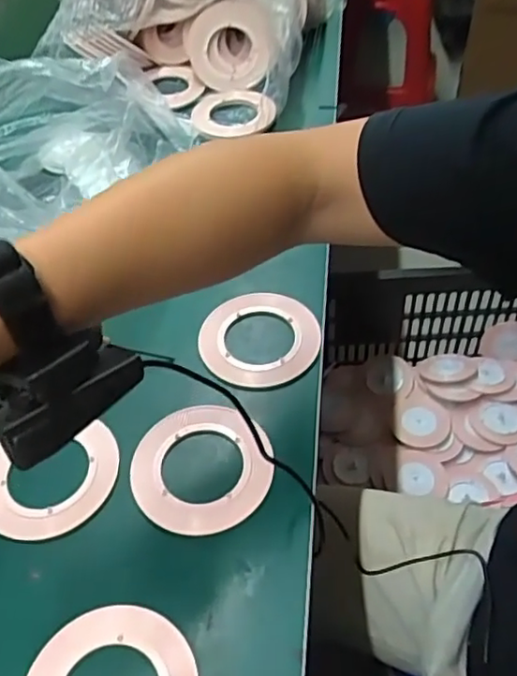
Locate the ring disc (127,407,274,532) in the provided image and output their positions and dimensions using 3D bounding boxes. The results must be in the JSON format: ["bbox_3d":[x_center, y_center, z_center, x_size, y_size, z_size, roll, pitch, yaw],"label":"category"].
[{"bbox_3d":[-0.041,0.092,0.449,0.100,0.008,0.100,-3,49,3],"label":"ring disc"}]

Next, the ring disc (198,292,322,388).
[{"bbox_3d":[0.001,-0.001,0.525,0.101,0.012,0.094,-3,49,3],"label":"ring disc"}]

